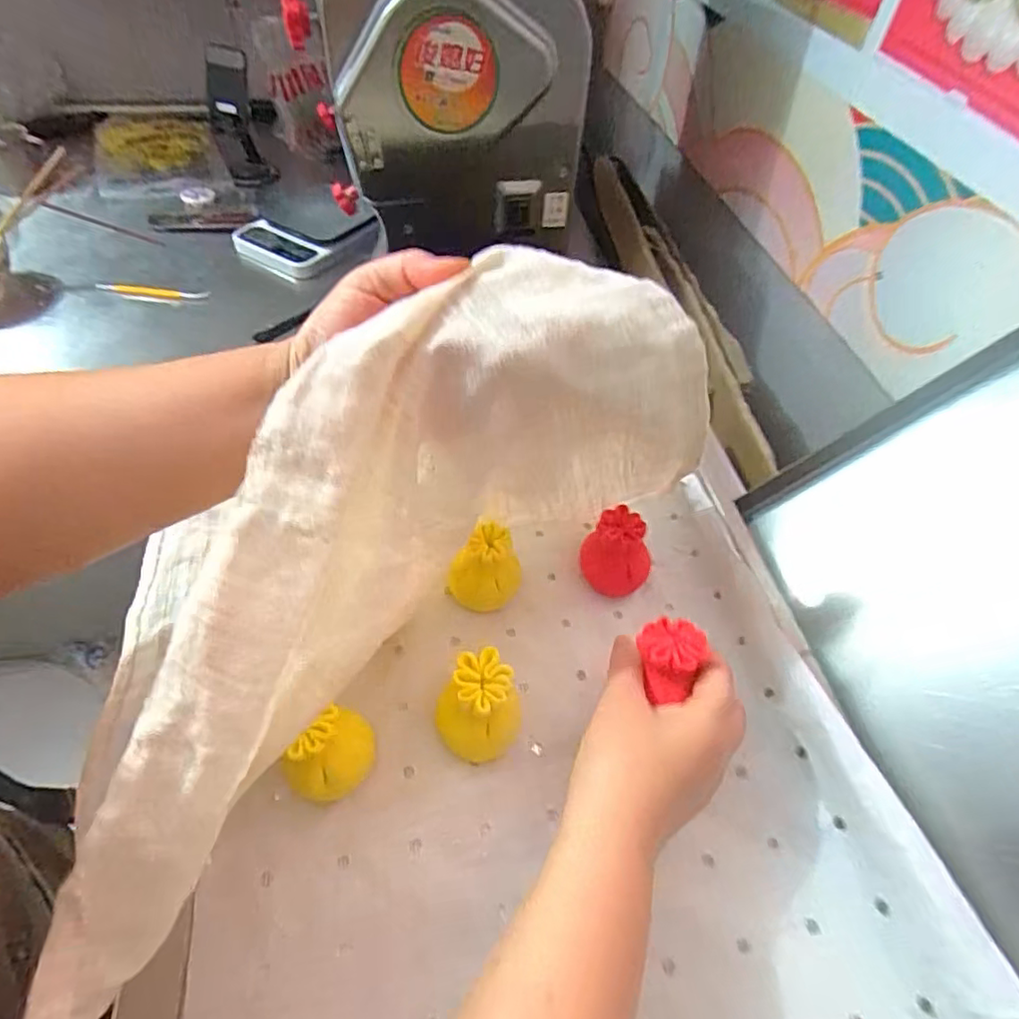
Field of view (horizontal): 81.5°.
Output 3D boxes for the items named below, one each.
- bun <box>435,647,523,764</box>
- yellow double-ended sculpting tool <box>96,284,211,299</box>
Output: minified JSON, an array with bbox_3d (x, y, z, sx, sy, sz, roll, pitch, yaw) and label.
[{"bbox_3d":[-0.017,0.120,0.348,0.045,0.062,0.046,31,56,20],"label":"bun"},{"bbox_3d":[-0.477,-0.292,0.791,0.145,0.014,0.008,3,51,-1],"label":"yellow double-ended sculpting tool"}]

